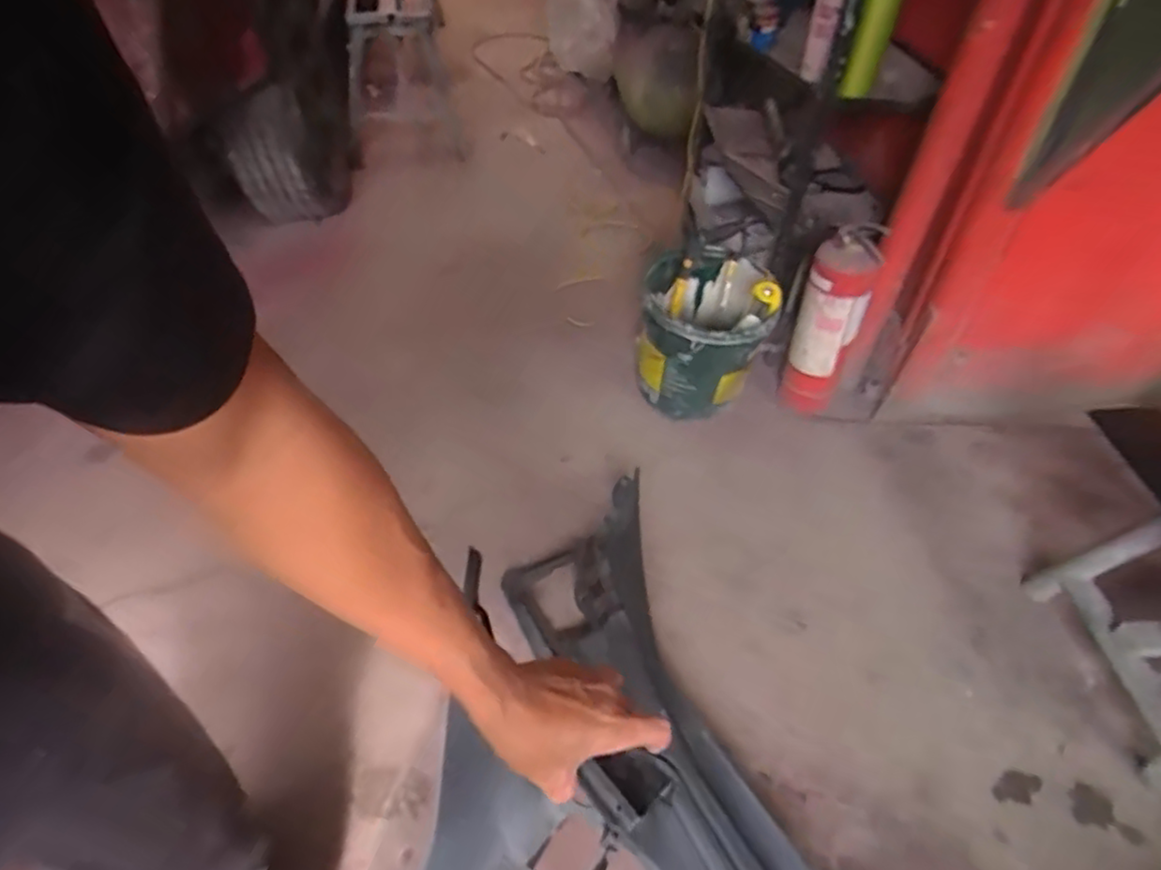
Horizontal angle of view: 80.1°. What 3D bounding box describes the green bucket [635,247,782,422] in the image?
[{"bbox_3d":[0.281,-0.213,1.628,0.291,0.352,0.289,11,46,8],"label":"green bucket"}]

